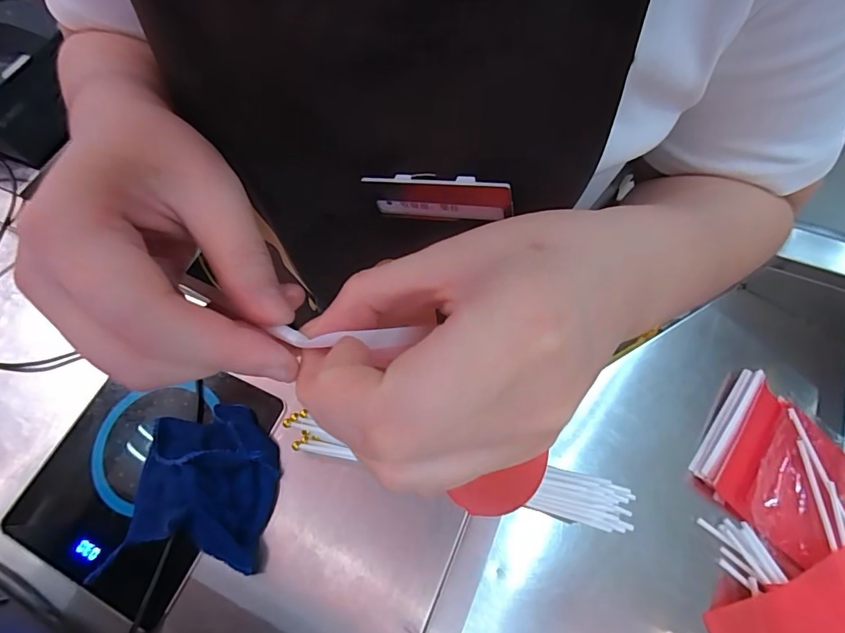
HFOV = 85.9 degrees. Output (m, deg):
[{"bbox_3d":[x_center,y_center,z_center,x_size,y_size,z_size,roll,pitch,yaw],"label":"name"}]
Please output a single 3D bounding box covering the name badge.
[{"bbox_3d":[0.008,-0.054,0.210,0.067,0.024,0.007,8,63,23],"label":"name badge"}]

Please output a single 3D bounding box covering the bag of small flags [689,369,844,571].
[{"bbox_3d":[0.453,0.211,0.454,0.351,0.044,0.155,32,72,16],"label":"bag of small flags"}]

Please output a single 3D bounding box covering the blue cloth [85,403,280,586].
[{"bbox_3d":[-0.217,0.155,0.431,0.145,0.049,0.139,6,66,6],"label":"blue cloth"}]

